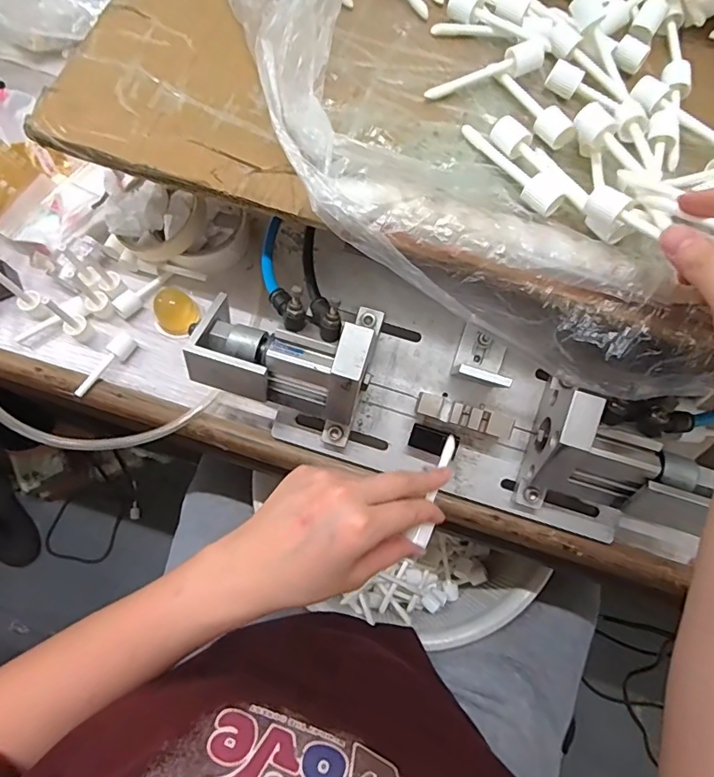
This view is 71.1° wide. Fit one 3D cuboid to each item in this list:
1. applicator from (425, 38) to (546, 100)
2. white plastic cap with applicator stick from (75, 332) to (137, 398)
[{"bbox_3d":[0.087,-0.213,0.337,0.078,0.021,0.014,-19,74,-7],"label":"applicator"},{"bbox_3d":[-0.217,-0.020,0.430,0.015,0.016,0.065,32,75,8],"label":"white plastic cap with applicator stick"}]

